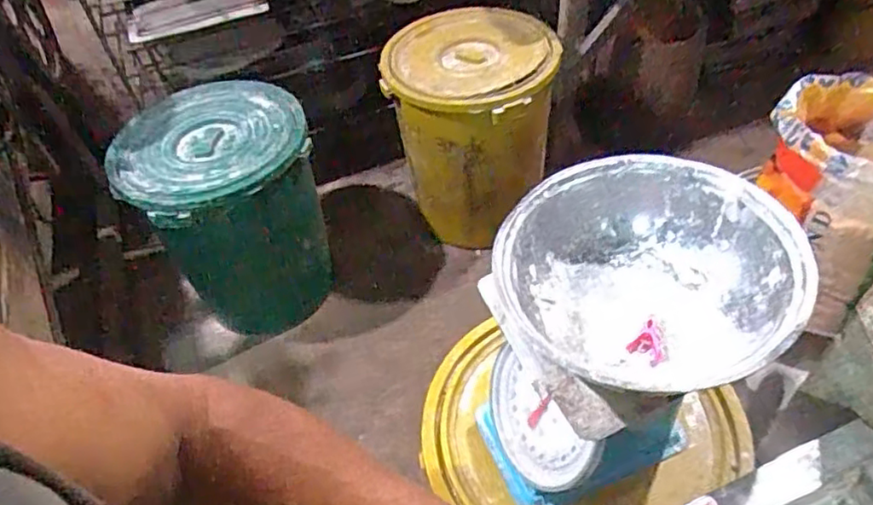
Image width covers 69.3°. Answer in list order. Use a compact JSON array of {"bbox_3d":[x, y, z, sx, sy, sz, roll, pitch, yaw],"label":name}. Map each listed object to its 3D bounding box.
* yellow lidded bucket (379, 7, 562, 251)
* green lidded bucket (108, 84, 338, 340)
[{"bbox_3d":[0.103,-0.329,1.807,0.435,0.536,0.359,6,49,11],"label":"yellow lidded bucket"},{"bbox_3d":[-0.503,-0.089,1.649,0.416,0.561,0.458,-16,49,-8],"label":"green lidded bucket"}]

